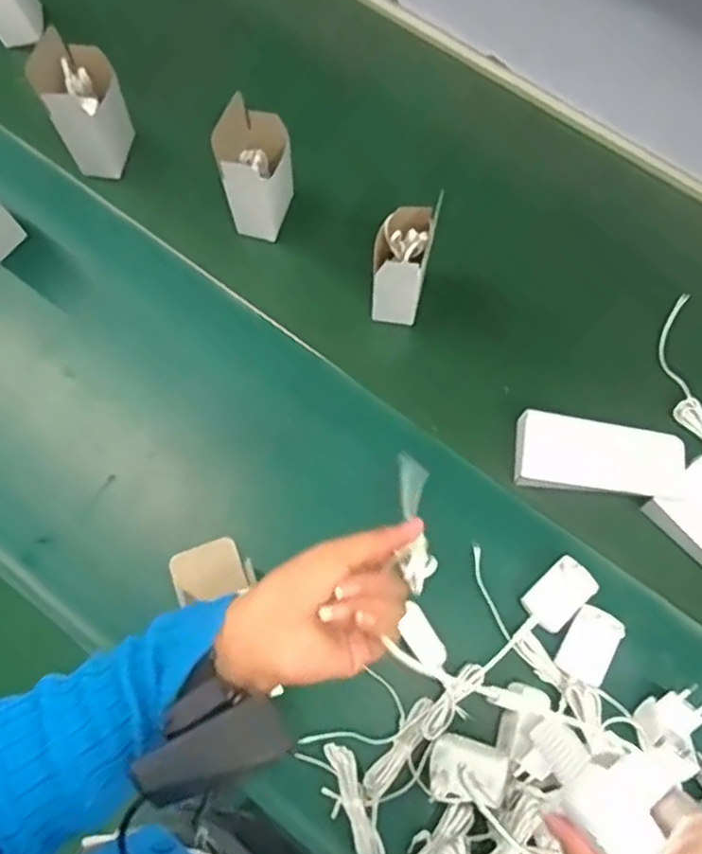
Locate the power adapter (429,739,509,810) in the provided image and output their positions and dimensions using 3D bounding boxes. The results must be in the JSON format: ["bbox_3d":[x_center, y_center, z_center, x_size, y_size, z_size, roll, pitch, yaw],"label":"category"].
[{"bbox_3d":[0.091,0.272,0.558,0.059,0.027,0.042,12,71,4],"label":"power adapter"}]

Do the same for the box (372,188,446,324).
[{"bbox_3d":[0.048,-0.158,0.688,0.050,0.096,0.085,14,71,5],"label":"box"}]

